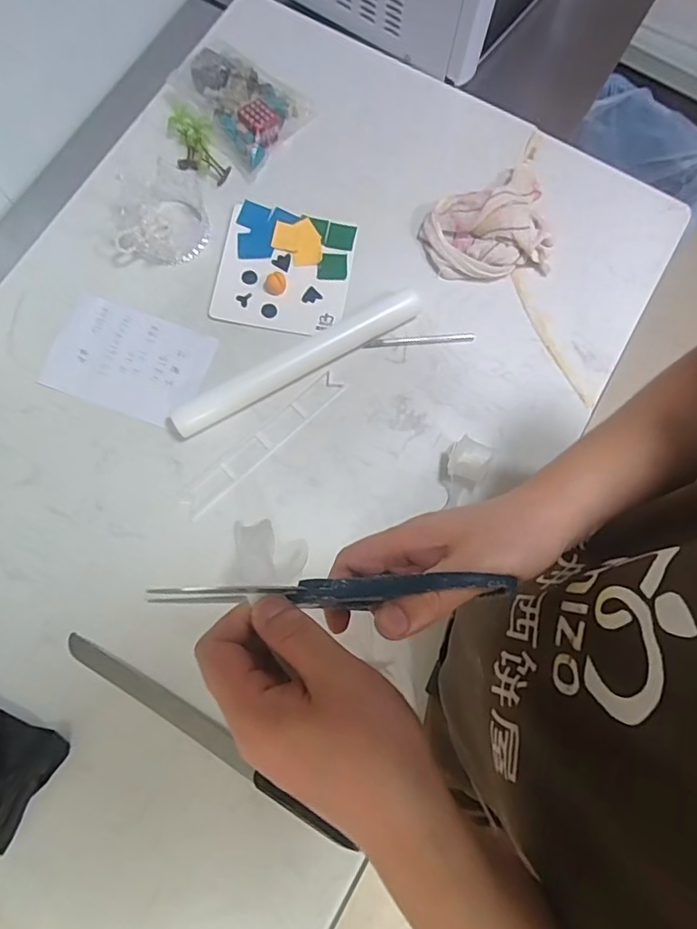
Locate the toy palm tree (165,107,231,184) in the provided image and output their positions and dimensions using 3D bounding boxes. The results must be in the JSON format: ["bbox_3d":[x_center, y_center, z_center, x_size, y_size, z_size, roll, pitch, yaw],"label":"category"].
[{"bbox_3d":[-0.204,-0.425,0.713,0.057,0.034,0.113,-24,78,-7],"label":"toy palm tree"}]

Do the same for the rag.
[{"bbox_3d":[0.177,-0.316,0.688,0.167,0.043,0.158,-10,77,-4],"label":"rag"}]

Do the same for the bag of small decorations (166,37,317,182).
[{"bbox_3d":[-0.154,-0.490,0.723,0.170,0.038,0.129,39,79,7],"label":"bag of small decorations"}]

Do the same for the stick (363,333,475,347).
[{"bbox_3d":[0.089,-0.157,0.676,0.136,0.004,0.012,-4,77,-2],"label":"stick"}]

